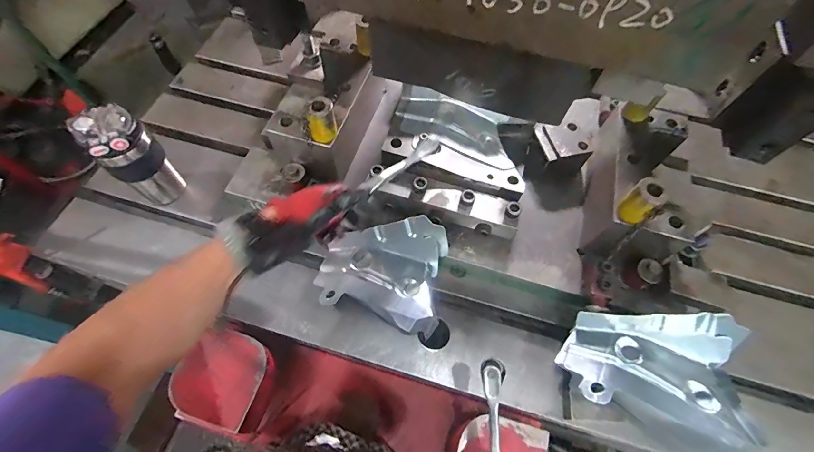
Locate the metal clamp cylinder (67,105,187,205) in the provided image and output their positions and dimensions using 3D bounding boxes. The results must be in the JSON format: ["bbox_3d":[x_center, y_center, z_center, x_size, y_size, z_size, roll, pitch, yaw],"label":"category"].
[{"bbox_3d":[-0.434,-0.105,0.592,0.074,0.194,0.077,39,67,17],"label":"metal clamp cylinder"}]

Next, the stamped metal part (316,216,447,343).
[{"bbox_3d":[-0.042,0.073,0.566,0.195,0.109,0.155,9,62,3],"label":"stamped metal part"}]

